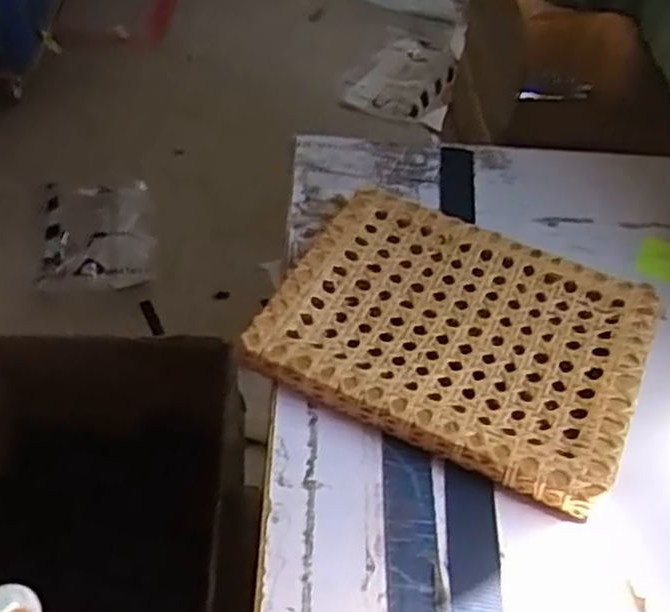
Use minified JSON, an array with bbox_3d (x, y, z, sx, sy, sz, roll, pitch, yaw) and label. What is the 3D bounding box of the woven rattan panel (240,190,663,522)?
[{"bbox_3d":[0.110,0.023,0.708,0.316,0.034,0.256,21,49,15],"label":"woven rattan panel"}]

